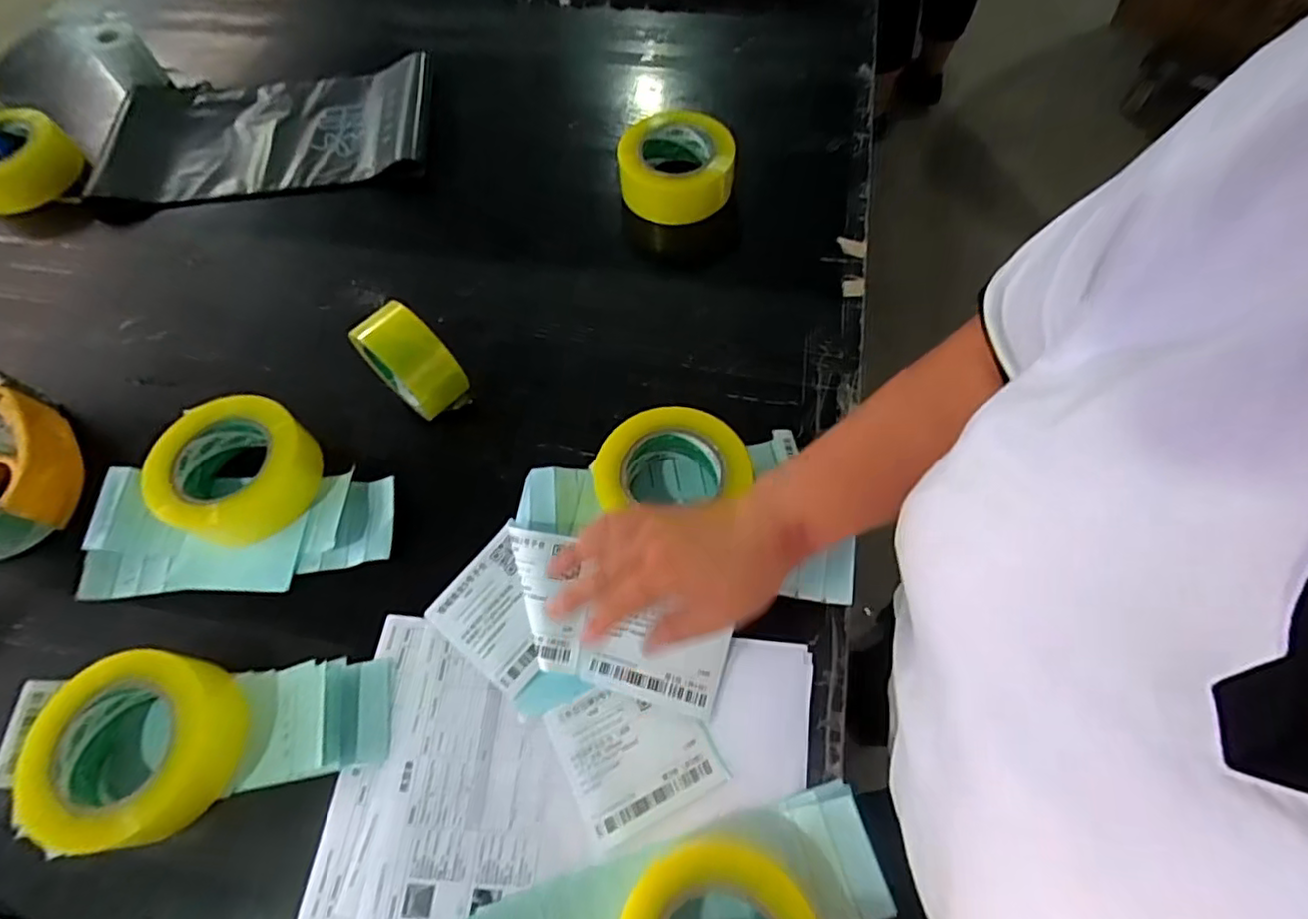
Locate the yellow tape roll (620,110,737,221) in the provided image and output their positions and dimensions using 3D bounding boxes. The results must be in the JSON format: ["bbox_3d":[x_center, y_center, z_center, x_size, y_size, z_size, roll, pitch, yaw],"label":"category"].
[{"bbox_3d":[0.025,-0.335,0.721,0.130,0.069,0.136,-5,62,0],"label":"yellow tape roll"}]

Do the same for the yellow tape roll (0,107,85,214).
[{"bbox_3d":[-0.738,-0.343,0.728,0.120,0.052,0.120,-1,62,2],"label":"yellow tape roll"}]

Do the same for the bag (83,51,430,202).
[{"bbox_3d":[-0.459,-0.401,0.756,0.382,0.033,0.210,-6,62,-1],"label":"bag"}]

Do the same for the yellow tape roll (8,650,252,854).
[{"bbox_3d":[-0.361,0.200,0.440,0.114,0.061,0.122,-1,62,2],"label":"yellow tape roll"}]

